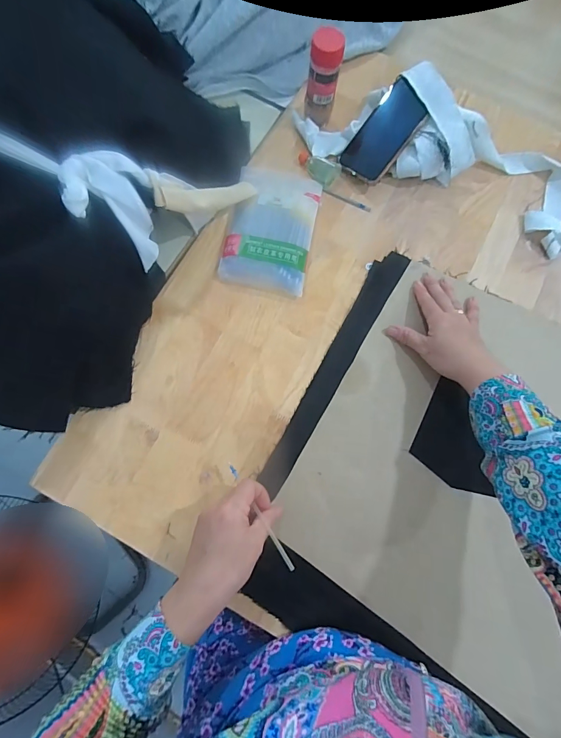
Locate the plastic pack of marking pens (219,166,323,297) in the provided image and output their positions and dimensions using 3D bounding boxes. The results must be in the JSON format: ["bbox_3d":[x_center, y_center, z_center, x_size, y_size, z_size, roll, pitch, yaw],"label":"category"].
[{"bbox_3d":[-0.012,-0.191,0.481,0.112,0.023,0.170,11,75,2],"label":"plastic pack of marking pens"}]

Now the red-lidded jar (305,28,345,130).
[{"bbox_3d":[0.057,-0.387,0.482,0.041,0.111,0.034,12,75,2],"label":"red-lidded jar"}]

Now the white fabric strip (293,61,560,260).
[{"bbox_3d":[0.229,-0.312,0.493,0.415,0.074,0.161,25,76,5],"label":"white fabric strip"}]

